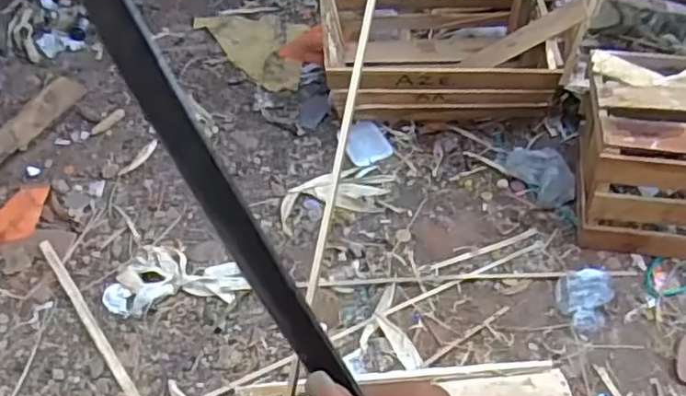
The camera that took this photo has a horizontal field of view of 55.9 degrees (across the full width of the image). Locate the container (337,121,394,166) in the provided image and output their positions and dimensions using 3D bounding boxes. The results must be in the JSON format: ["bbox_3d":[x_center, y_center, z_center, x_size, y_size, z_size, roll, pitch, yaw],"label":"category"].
[{"bbox_3d":[0.065,-0.164,1.898,0.121,0.024,0.161,-19,51,-14],"label":"container"}]

